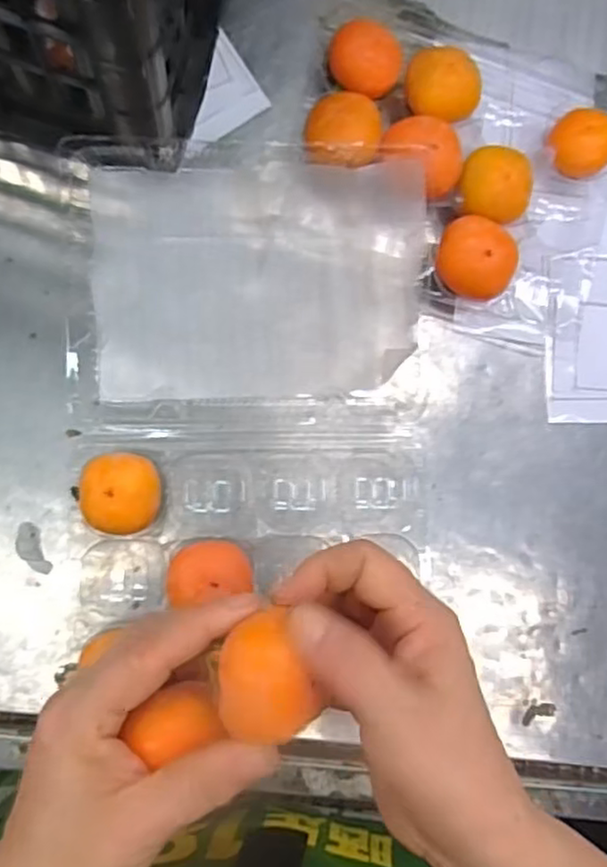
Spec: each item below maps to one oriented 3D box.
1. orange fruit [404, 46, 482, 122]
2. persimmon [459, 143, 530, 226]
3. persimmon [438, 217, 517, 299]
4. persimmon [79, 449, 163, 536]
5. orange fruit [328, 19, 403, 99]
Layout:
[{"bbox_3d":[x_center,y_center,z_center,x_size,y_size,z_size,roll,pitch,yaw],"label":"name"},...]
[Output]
[{"bbox_3d":[0.091,-0.231,0.469,0.047,0.042,0.044,0,87,-6],"label":"orange fruit"},{"bbox_3d":[0.127,-0.165,0.470,0.046,0.033,0.045,0,87,-6],"label":"persimmon"},{"bbox_3d":[0.114,-0.116,0.470,0.051,0.047,0.049,0,87,-6],"label":"persimmon"},{"bbox_3d":[-0.114,0.037,0.434,0.046,0.038,0.048,0,87,-6],"label":"persimmon"},{"bbox_3d":[0.040,-0.245,0.465,0.047,0.040,0.045,0,87,-6],"label":"orange fruit"}]

